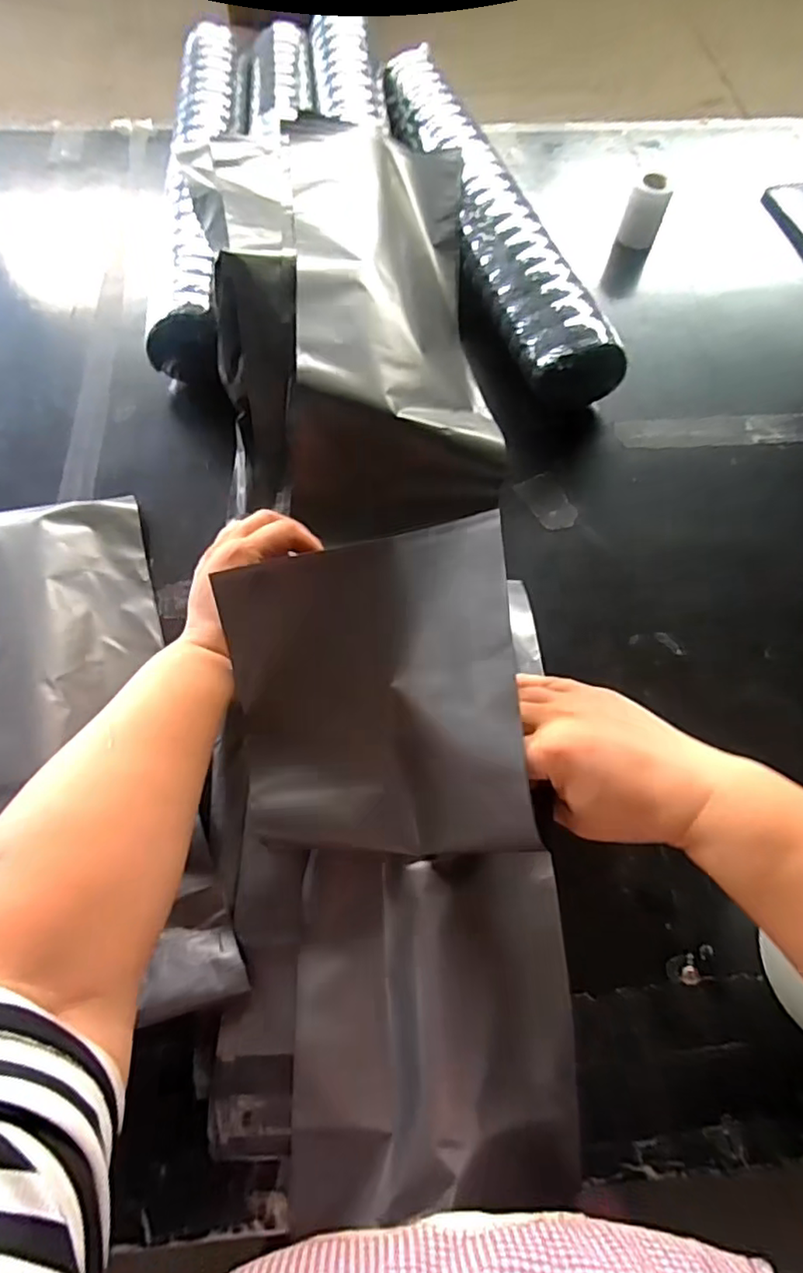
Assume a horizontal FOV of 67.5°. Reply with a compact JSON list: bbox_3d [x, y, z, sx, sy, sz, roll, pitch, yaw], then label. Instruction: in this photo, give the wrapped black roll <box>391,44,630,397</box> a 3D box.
[{"bbox_3d":[0.100,-0.500,0.719,0.099,0.097,0.591,-16,67,-9],"label":"wrapped black roll"}]

